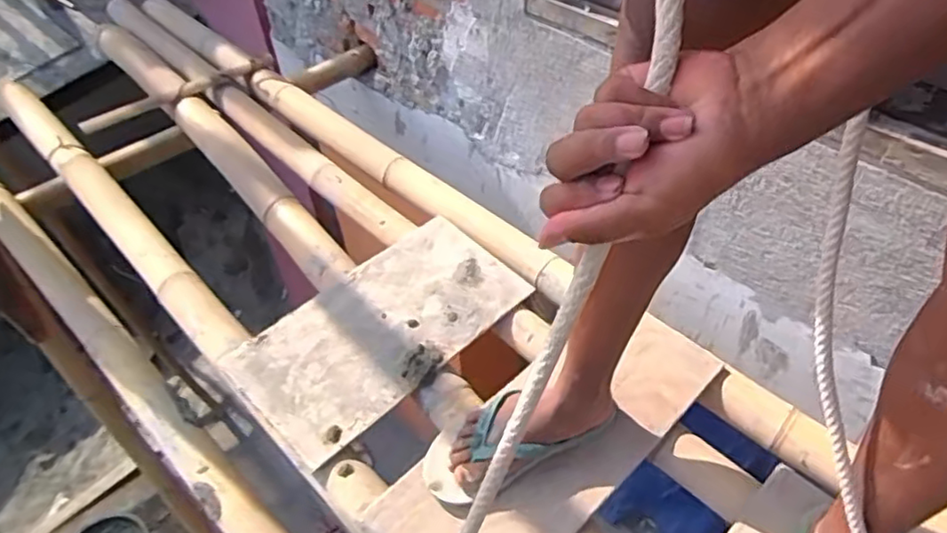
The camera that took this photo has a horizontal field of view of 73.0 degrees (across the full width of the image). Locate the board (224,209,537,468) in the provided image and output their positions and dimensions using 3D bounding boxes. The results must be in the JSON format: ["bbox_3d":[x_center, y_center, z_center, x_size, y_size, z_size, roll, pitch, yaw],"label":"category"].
[{"bbox_3d":[-0.167,0.093,1.021,0.272,0.033,0.431,33,57,29],"label":"board"}]

